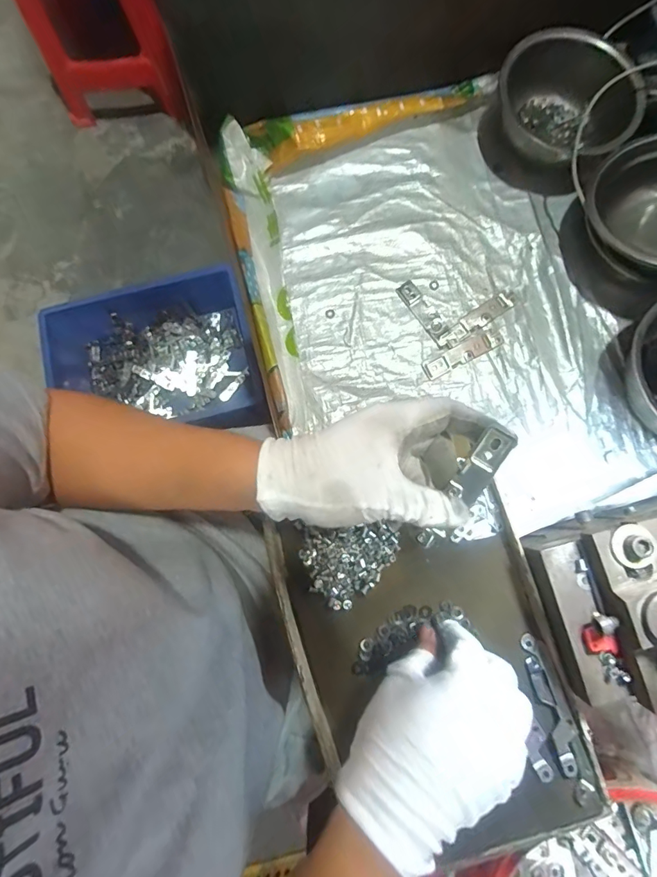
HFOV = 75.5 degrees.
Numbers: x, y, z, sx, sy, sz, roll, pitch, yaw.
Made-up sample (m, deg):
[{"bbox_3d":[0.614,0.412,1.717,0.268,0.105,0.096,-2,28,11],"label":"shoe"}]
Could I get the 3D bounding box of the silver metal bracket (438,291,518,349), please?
[{"bbox_3d":[0.159,-0.127,0.451,0.095,0.005,0.021,-34,82,-4],"label":"silver metal bracket"}]

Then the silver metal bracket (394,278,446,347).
[{"bbox_3d":[0.102,-0.134,0.452,0.019,0.004,0.077,-33,82,-4],"label":"silver metal bracket"}]

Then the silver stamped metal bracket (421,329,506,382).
[{"bbox_3d":[0.140,-0.088,0.442,0.086,0.005,0.021,-27,81,-3],"label":"silver stamped metal bracket"}]

